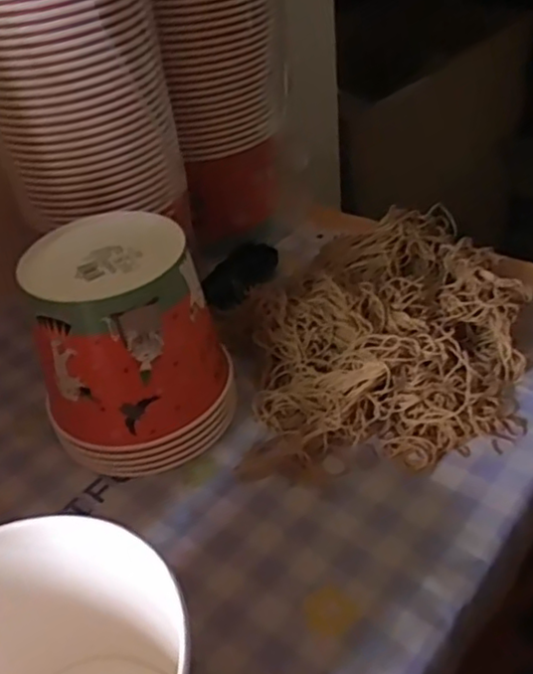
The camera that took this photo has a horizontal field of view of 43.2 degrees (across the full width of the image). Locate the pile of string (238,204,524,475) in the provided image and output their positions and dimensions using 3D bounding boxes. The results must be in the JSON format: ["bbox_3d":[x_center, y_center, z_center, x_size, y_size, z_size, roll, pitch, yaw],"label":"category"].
[{"bbox_3d":[0.106,-0.017,0.620,0.251,0.069,0.294,5,40,15],"label":"pile of string"}]

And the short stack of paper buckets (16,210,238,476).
[{"bbox_3d":[-0.109,0.007,0.550,0.147,0.168,0.132,-8,38,0],"label":"short stack of paper buckets"}]

